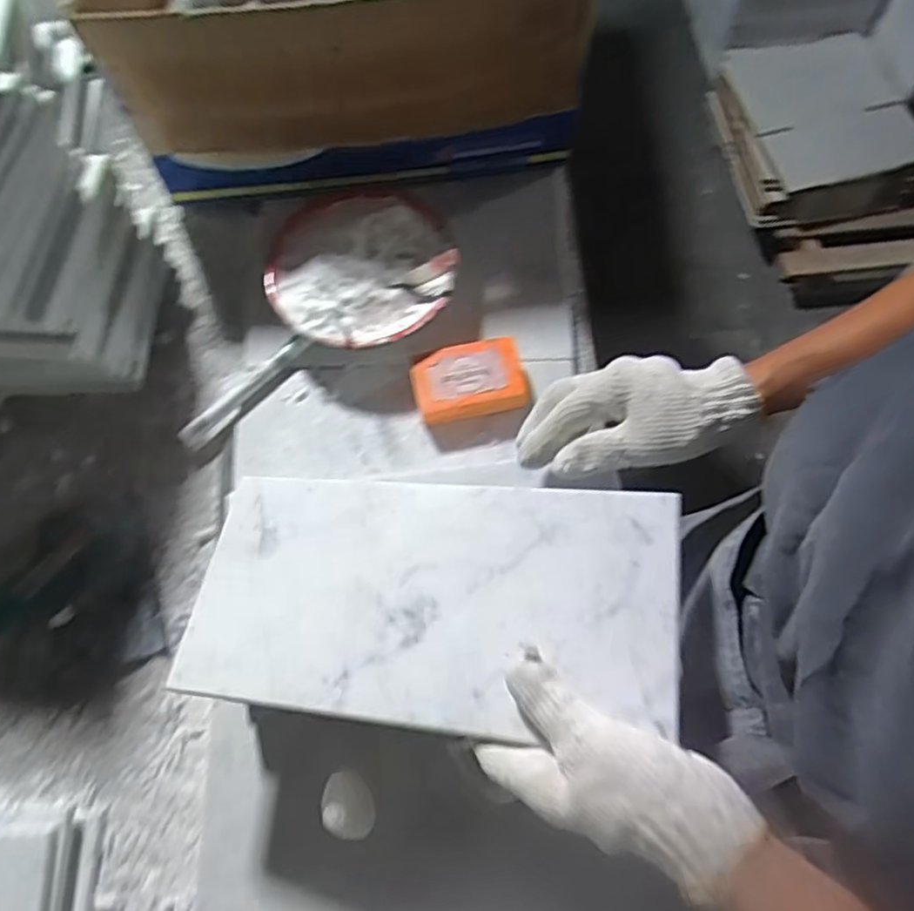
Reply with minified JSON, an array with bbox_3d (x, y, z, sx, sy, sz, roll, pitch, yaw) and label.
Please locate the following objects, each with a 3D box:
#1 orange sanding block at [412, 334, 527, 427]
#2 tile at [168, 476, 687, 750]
[{"bbox_3d":[0.010,-0.065,0.584,0.094,0.031,0.059,-13,71,-3],"label":"orange sanding block"},{"bbox_3d":[-0.021,0.085,0.412,0.295,0.006,0.148,2,60,16],"label":"tile"}]

